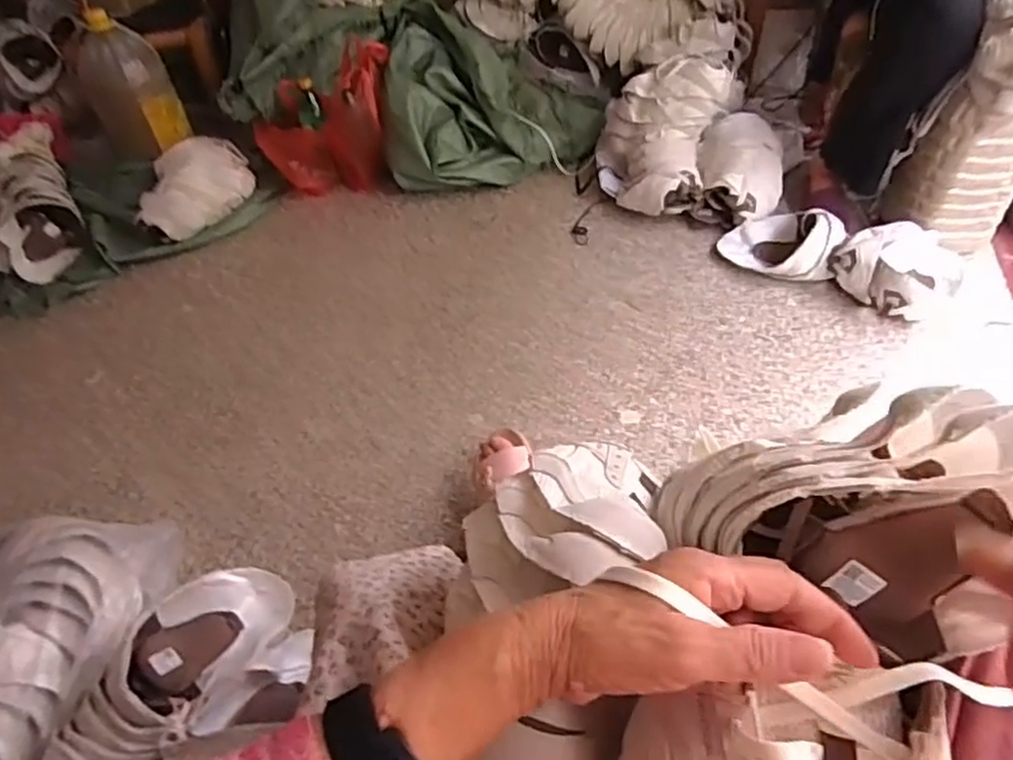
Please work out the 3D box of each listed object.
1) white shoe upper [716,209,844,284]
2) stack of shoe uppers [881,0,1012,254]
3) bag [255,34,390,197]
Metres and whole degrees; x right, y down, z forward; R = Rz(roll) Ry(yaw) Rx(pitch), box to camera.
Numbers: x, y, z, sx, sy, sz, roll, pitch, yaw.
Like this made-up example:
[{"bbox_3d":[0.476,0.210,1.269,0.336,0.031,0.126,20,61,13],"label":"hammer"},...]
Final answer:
[{"bbox_3d":[0.535,-0.276,1.330,0.223,0.101,0.154,18,50,23],"label":"white shoe upper"},{"bbox_3d":[0.833,-0.453,1.203,0.205,0.431,0.158,27,54,29],"label":"stack of shoe uppers"},{"bbox_3d":[-0.439,-0.628,1.673,0.331,0.263,0.218,-8,45,-1],"label":"bag"}]

